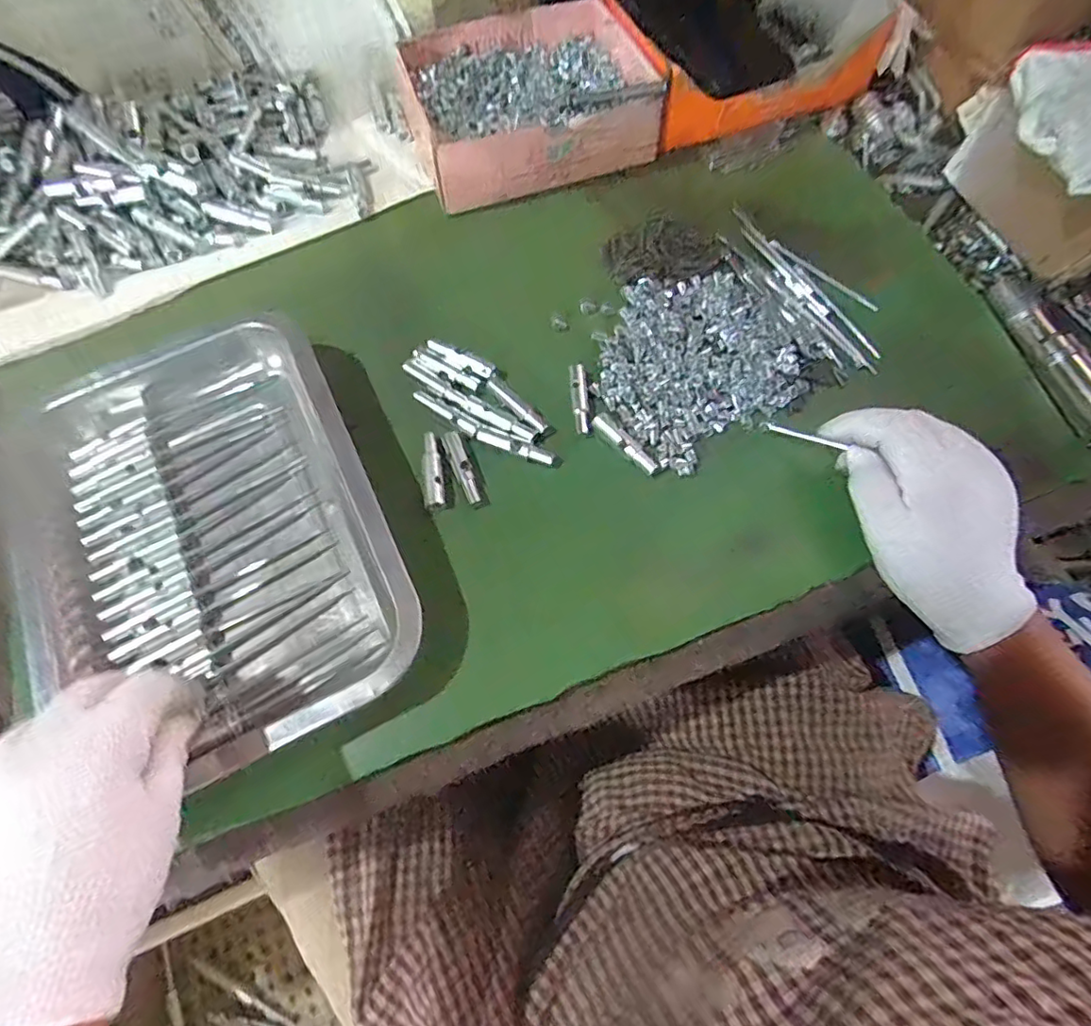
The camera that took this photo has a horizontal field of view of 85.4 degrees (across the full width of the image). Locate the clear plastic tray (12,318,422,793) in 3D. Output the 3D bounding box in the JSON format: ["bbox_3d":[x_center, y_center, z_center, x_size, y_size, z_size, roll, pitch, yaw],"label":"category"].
[{"bbox_3d":[-0.197,0.006,0.338,0.188,0.042,0.272,-24,70,-10],"label":"clear plastic tray"}]

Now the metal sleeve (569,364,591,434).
[{"bbox_3d":[0.022,-0.075,0.383,0.010,0.007,0.048,-4,68,-2],"label":"metal sleeve"}]

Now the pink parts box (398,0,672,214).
[{"bbox_3d":[-0.014,-0.325,0.462,0.180,0.052,0.153,-17,69,-7],"label":"pink parts box"}]

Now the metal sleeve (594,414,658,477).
[{"bbox_3d":[0.051,-0.044,0.372,0.011,0.006,0.051,-41,74,-15],"label":"metal sleeve"}]

